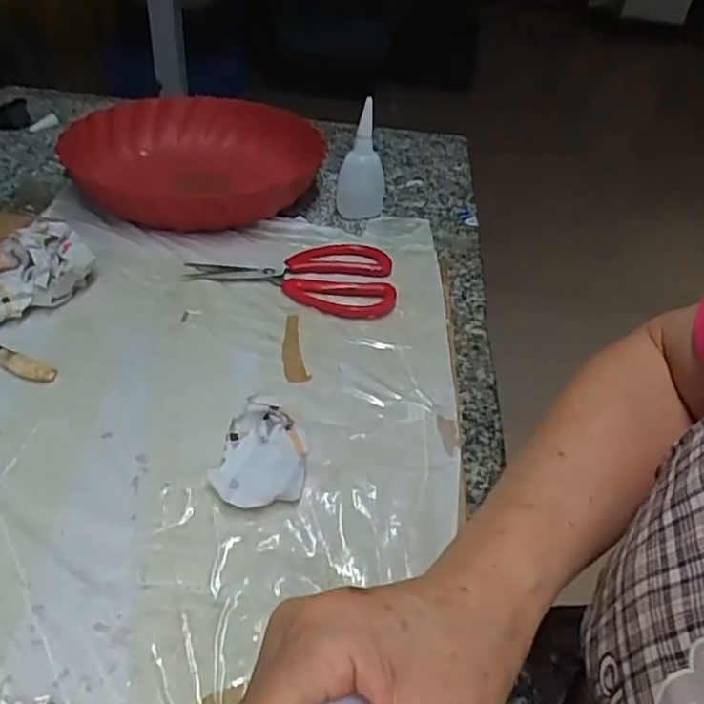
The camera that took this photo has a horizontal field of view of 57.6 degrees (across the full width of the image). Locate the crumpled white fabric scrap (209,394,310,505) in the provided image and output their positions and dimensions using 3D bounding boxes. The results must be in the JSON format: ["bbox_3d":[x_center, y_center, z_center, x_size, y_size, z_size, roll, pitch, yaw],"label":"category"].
[{"bbox_3d":[-0.051,0.054,0.366,0.049,0.021,0.075,2,40,-2],"label":"crumpled white fabric scrap"}]

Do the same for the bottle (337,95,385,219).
[{"bbox_3d":[0.009,-0.170,0.590,0.041,0.096,0.038,15,41,13],"label":"bottle"}]

